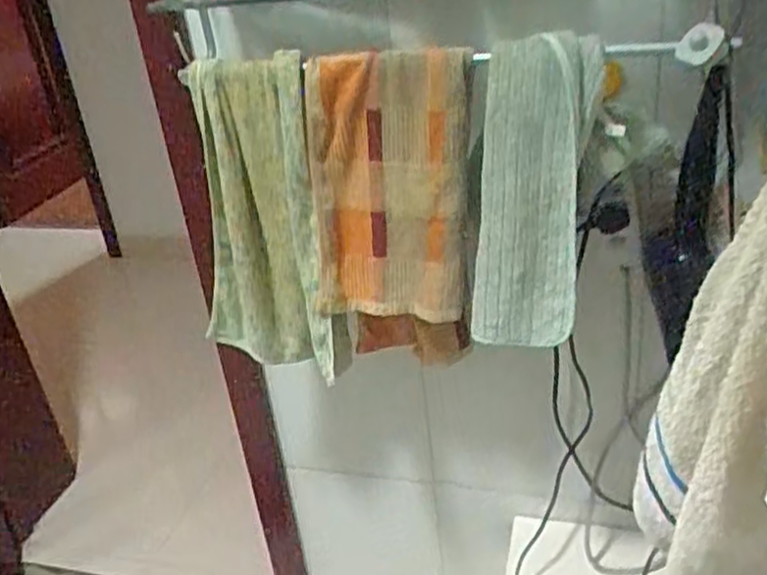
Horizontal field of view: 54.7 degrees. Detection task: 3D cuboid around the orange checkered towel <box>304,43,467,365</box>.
[{"bbox_3d":[0.011,-0.075,0.811,0.172,0.351,0.055,5,31,21],"label":"orange checkered towel"}]

